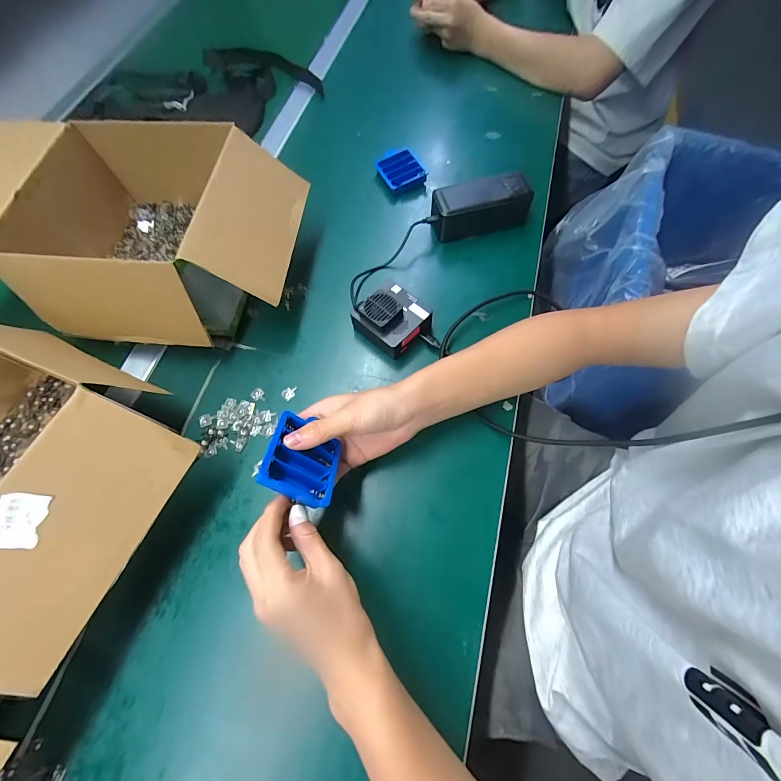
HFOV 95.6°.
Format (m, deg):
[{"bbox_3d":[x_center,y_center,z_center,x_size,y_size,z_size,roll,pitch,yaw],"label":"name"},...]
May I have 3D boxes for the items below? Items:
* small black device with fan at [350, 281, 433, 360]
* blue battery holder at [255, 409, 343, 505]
[{"bbox_3d":[0.001,-0.090,0.442,0.078,0.048,0.081,-37,70,-12],"label":"small black device with fan"},{"bbox_3d":[-0.077,0.060,0.309,0.064,0.016,0.068,29,48,-20],"label":"blue battery holder"}]

